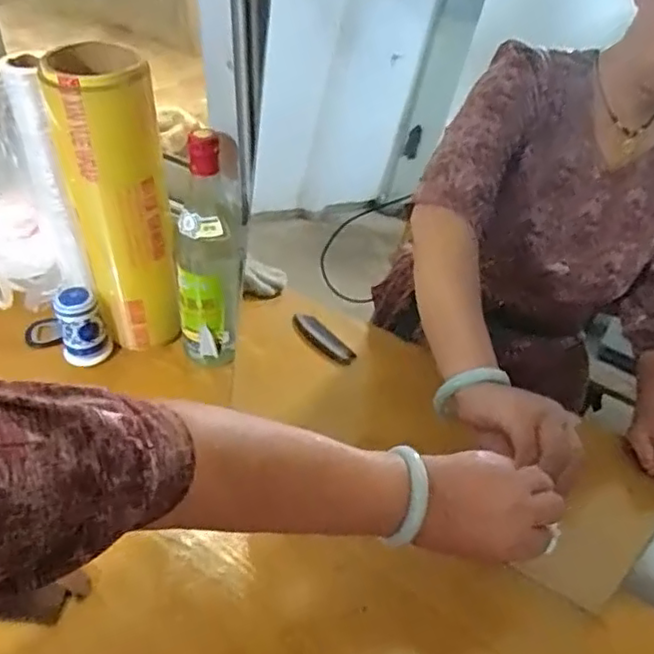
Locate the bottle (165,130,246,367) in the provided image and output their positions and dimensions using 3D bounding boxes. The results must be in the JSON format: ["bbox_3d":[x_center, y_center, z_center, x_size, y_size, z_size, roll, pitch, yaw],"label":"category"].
[{"bbox_3d":[-0.118,-0.070,0.644,0.068,0.256,0.071,-3,43,-7],"label":"bottle"}]

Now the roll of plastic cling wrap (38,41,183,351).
[{"bbox_3d":[-0.208,-0.118,0.638,0.085,0.309,0.085,-14,45,-18],"label":"roll of plastic cling wrap"}]

